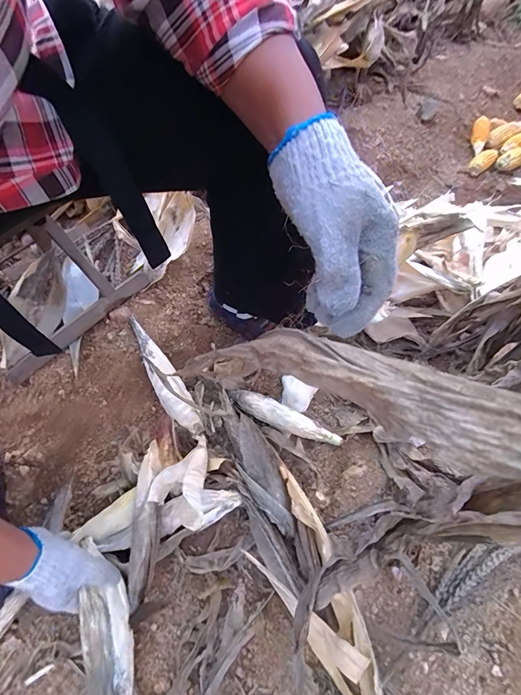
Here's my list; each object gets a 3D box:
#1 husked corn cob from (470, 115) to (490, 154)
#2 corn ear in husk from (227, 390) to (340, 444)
[{"bbox_3d":[0.668,-0.654,1.101,0.046,0.039,0.109,2,100,0],"label":"husked corn cob"},{"bbox_3d":[0.039,0.119,0.617,0.200,0.032,0.036,20,62,15],"label":"corn ear in husk"}]

